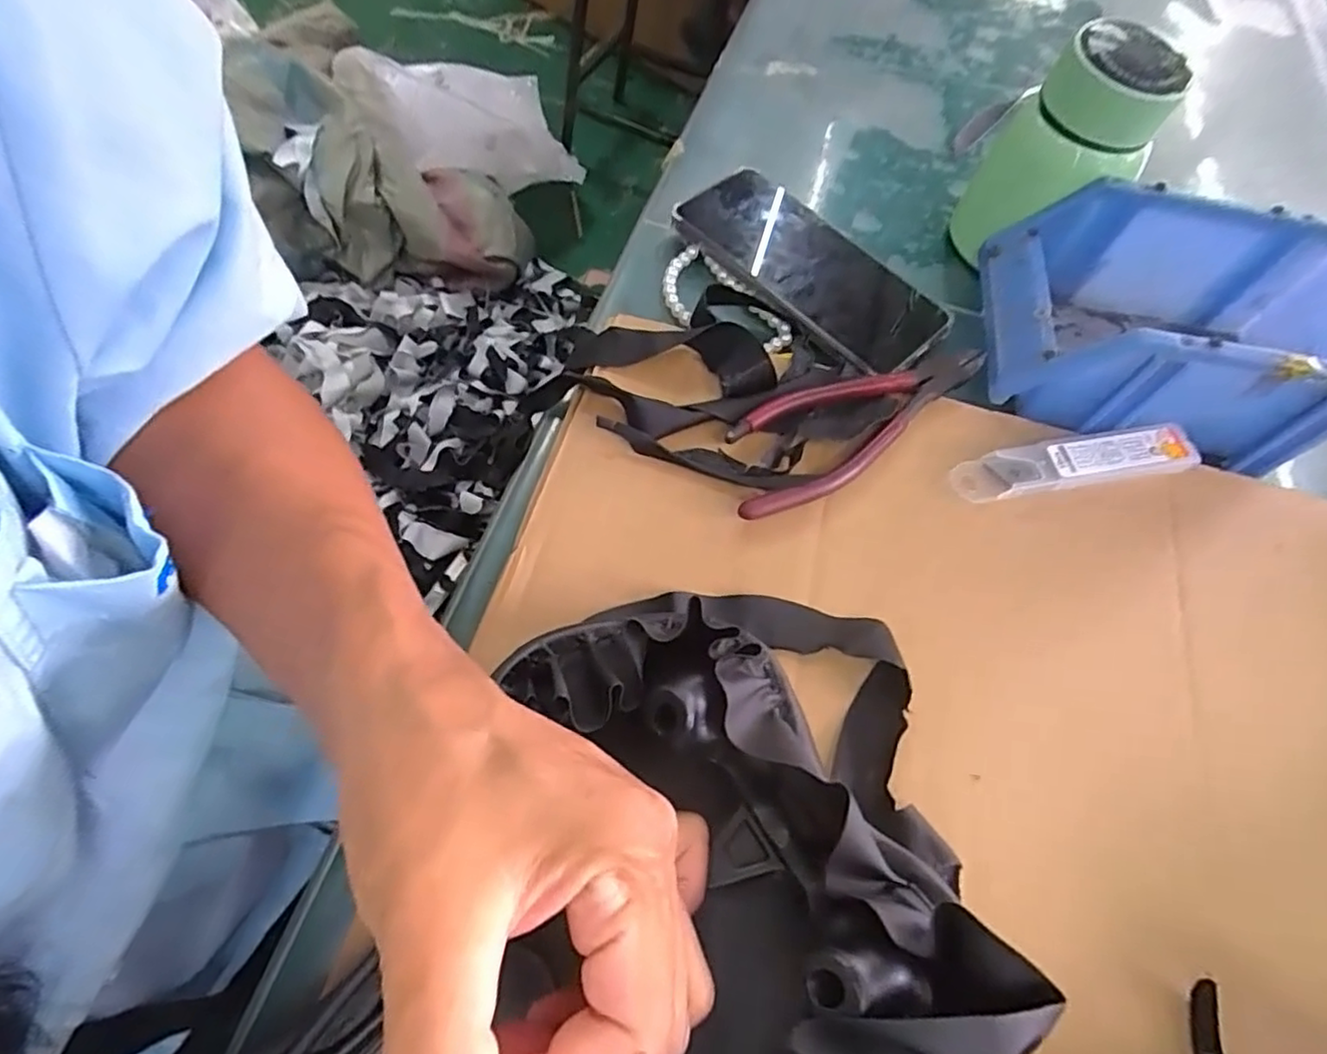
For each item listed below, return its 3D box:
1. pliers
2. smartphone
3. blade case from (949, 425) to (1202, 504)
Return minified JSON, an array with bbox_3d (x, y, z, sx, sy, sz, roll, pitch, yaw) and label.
[{"bbox_3d":[0.101,-0.053,0.329,0.162,0.016,0.053,-20,66,-16],"label":"pliers"},{"bbox_3d":[0.084,-0.150,0.381,0.082,0.011,0.161,-38,74,-25],"label":"smartphone"},{"bbox_3d":[0.207,-0.033,0.328,0.130,0.010,0.024,-8,63,-10],"label":"blade case"}]

